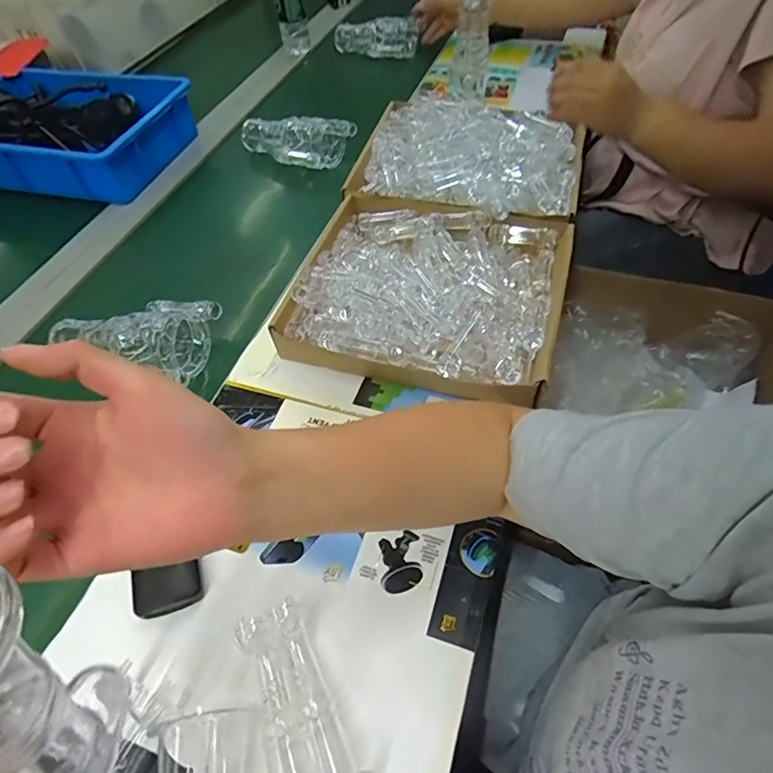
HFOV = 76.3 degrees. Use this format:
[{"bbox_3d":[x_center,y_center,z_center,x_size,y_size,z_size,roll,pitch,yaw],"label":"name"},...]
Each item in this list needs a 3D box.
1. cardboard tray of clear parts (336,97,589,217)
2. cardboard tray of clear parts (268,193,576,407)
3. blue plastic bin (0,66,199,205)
[{"bbox_3d":[0.126,-0.351,0.739,0.322,0.059,0.285,13,55,14],"label":"cardboard tray of clear parts"},{"bbox_3d":[0.052,-0.124,0.601,0.308,0.070,0.288,14,56,13],"label":"cardboard tray of clear parts"},{"bbox_3d":[-0.578,-0.470,0.892,0.400,0.093,0.275,10,55,12],"label":"blue plastic bin"}]

